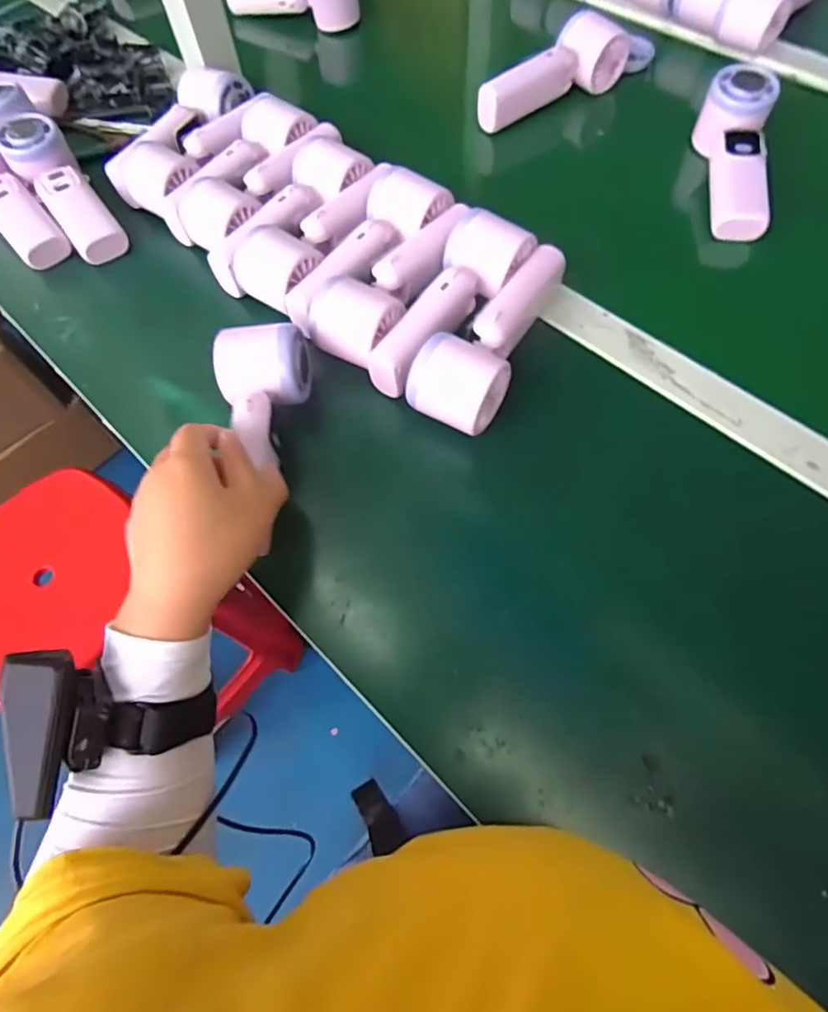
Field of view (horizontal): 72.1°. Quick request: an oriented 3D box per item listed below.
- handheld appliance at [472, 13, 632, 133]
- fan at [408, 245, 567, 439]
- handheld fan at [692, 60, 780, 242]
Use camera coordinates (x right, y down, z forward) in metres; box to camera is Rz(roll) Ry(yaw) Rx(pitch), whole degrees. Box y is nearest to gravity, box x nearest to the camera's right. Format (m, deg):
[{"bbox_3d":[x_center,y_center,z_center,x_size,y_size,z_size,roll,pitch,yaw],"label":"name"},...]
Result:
[{"bbox_3d":[0.135,-0.438,0.573,0.170,0.057,0.046,-27,65,-10],"label":"handheld appliance"},{"bbox_3d":[0.058,-0.128,0.410,0.058,0.047,0.164,27,68,16],"label":"fan"},{"bbox_3d":[0.286,-0.307,0.507,0.053,0.049,0.171,4,77,5],"label":"handheld fan"}]

